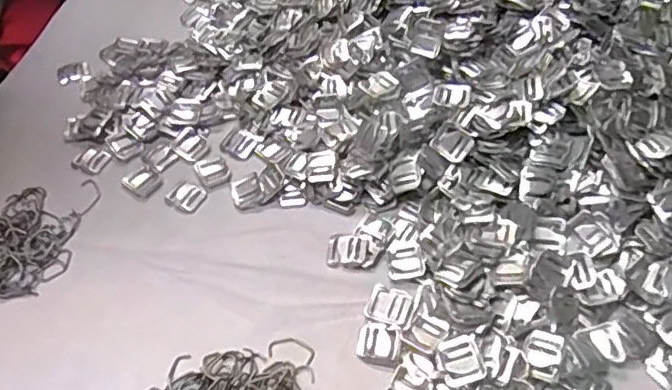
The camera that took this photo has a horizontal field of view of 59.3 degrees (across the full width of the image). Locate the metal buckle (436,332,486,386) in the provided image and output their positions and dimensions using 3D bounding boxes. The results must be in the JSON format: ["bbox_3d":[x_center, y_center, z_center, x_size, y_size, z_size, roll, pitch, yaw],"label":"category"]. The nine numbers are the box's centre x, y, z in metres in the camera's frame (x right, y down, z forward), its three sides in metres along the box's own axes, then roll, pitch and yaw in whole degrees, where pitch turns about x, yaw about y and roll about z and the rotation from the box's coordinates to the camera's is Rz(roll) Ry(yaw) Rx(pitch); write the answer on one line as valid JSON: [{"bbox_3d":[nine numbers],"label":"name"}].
[{"bbox_3d":[0.091,0.120,0.429,0.030,0.005,0.033,-22,58,10],"label":"metal buckle"}]

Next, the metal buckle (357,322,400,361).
[{"bbox_3d":[0.033,0.114,0.459,0.031,0.005,0.028,9,53,12],"label":"metal buckle"}]

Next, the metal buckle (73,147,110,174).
[{"bbox_3d":[-0.248,-0.036,0.596,0.033,0.004,0.027,13,54,15],"label":"metal buckle"}]

